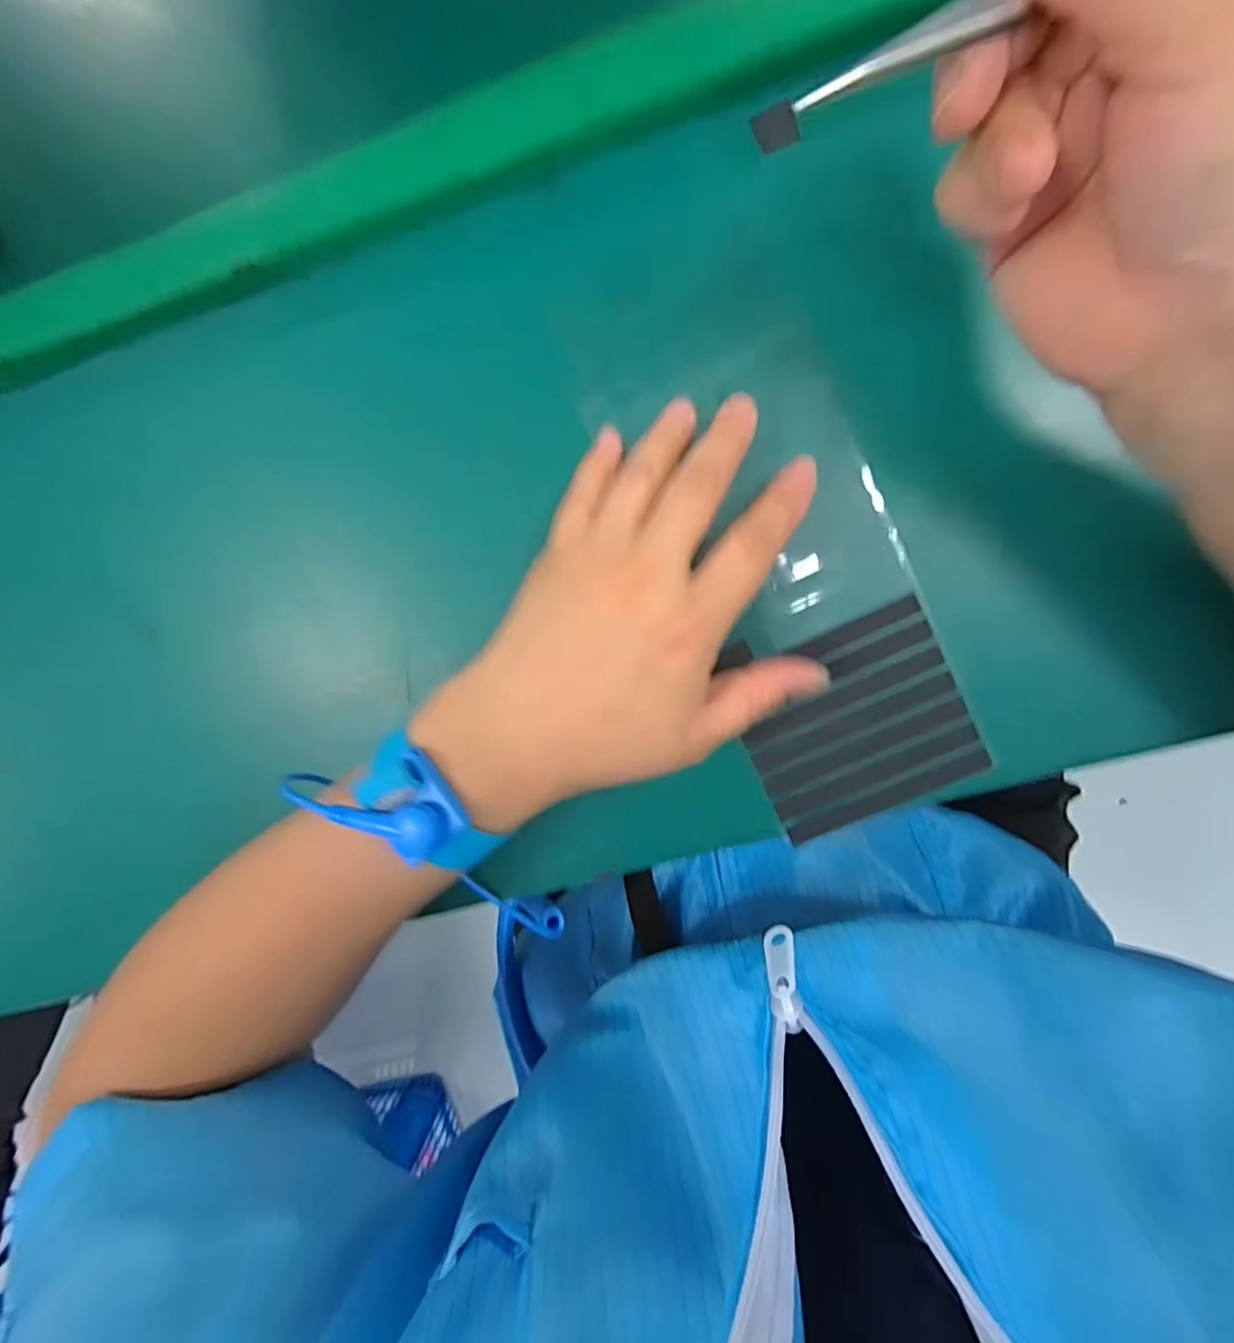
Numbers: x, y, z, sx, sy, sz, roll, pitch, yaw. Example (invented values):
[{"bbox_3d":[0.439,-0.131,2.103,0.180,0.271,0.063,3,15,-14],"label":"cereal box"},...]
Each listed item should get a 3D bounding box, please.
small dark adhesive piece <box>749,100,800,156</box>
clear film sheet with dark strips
[{"bbox_3d":[0.038,-0.131,0.144,0.010,0.004,0.009,-23,92,8],"label":"small dark adhesive piece"},{"bbox_3d":[0.069,-0.052,0.261,0.092,0.007,0.247,-25,92,8],"label":"clear film sheet with dark strips"}]

